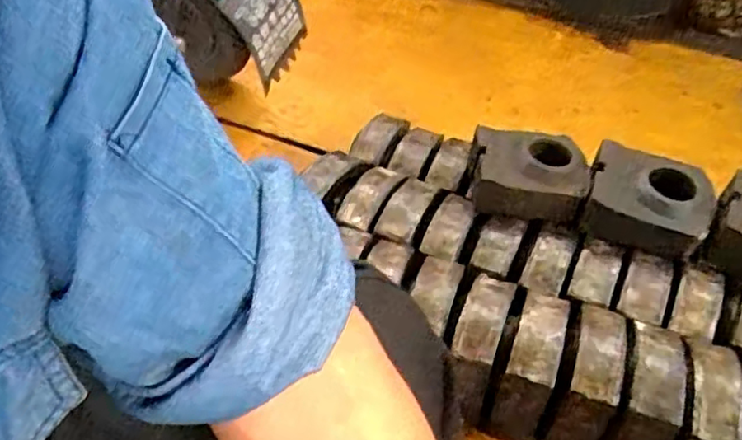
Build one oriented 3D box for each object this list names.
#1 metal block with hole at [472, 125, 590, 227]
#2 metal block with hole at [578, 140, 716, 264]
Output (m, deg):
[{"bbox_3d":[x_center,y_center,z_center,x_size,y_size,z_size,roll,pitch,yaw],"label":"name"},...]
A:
[{"bbox_3d":[0.259,-0.075,1.036,0.185,0.082,0.150,11,43,8],"label":"metal block with hole"},{"bbox_3d":[0.441,-0.029,0.997,0.183,0.090,0.159,19,45,16],"label":"metal block with hole"}]

